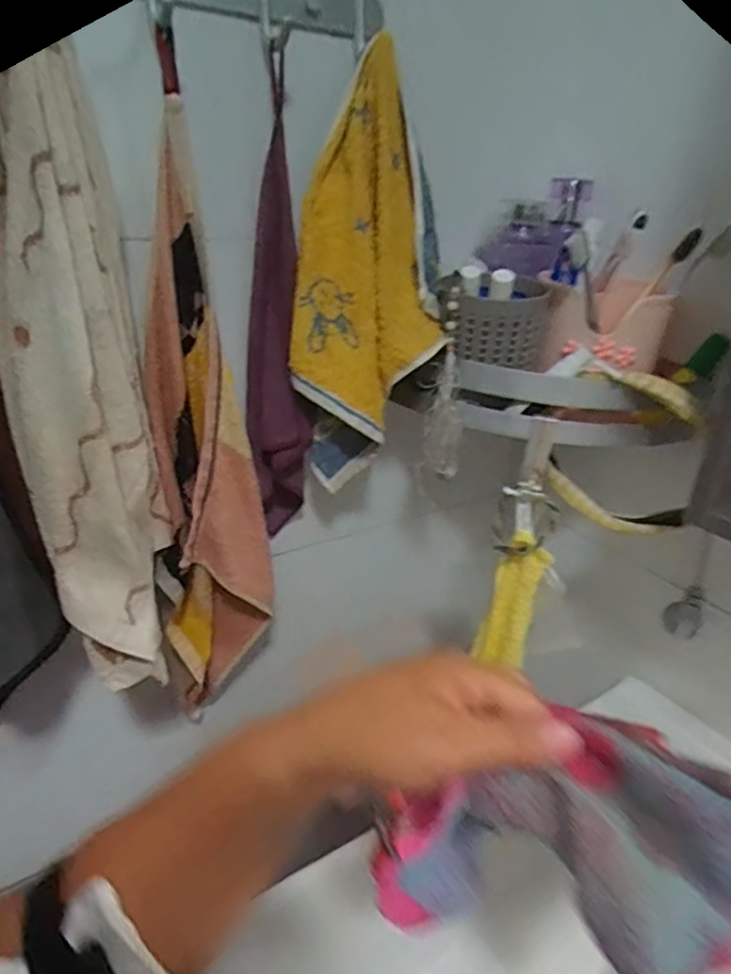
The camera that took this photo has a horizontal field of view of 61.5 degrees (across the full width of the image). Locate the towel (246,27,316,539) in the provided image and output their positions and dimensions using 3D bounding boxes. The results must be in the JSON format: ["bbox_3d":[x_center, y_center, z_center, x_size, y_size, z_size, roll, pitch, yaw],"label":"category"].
[{"bbox_3d":[-0.072,-0.127,0.510,0.055,0.364,0.049,-2,25,-9],"label":"towel"}]

